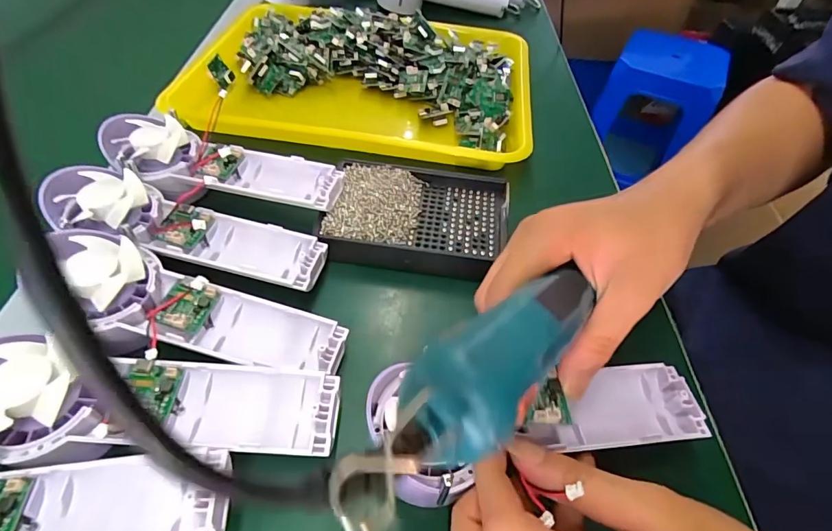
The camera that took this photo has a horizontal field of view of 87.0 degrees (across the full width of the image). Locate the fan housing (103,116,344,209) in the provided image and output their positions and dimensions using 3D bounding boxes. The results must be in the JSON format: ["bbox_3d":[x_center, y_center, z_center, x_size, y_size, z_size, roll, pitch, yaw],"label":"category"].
[{"bbox_3d":[-0.141,-0.072,0.320,0.169,0.029,0.056,15,51,8],"label":"fan housing"}]

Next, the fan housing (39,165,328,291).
[{"bbox_3d":[-0.145,-0.030,0.283,0.168,0.029,0.048,11,50,4],"label":"fan housing"}]

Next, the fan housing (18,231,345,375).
[{"bbox_3d":[-0.127,0.028,0.255,0.169,0.025,0.058,20,50,-7],"label":"fan housing"}]

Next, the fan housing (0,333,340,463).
[{"bbox_3d":[-0.129,0.069,0.216,0.177,0.037,0.057,4,50,-1],"label":"fan housing"}]

